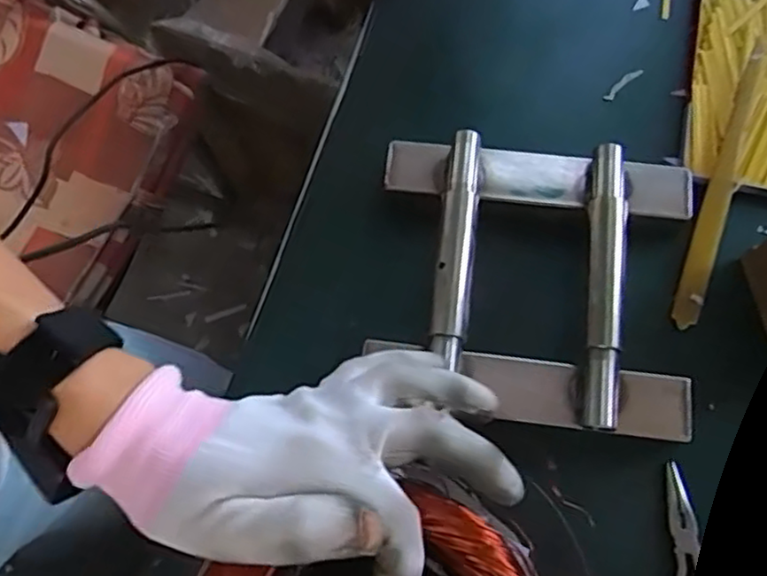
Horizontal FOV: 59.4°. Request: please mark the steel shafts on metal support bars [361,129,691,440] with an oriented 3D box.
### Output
[{"bbox_3d":[0.092,-0.007,0.422,0.196,0.038,0.178,7,72,5],"label":"steel shafts on metal support bars"}]

